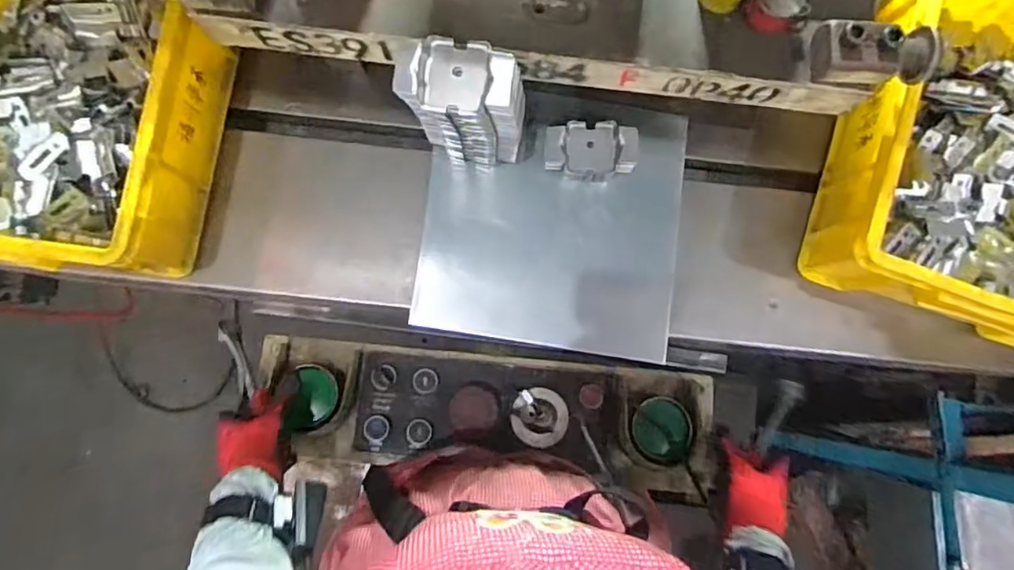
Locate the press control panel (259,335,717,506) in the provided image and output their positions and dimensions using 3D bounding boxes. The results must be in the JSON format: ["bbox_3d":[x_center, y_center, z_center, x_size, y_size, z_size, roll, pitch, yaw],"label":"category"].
[{"bbox_3d":[-0.019,0.154,0.701,0.530,0.078,0.142,6,83,-1],"label":"press control panel"}]

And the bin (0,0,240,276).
[{"bbox_3d":[-0.412,-0.187,0.551,0.255,0.122,0.331,10,83,-1],"label":"bin"}]

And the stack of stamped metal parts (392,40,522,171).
[{"bbox_3d":[-0.035,-0.145,0.527,0.103,0.182,0.057,9,83,-1],"label":"stack of stamped metal parts"}]

